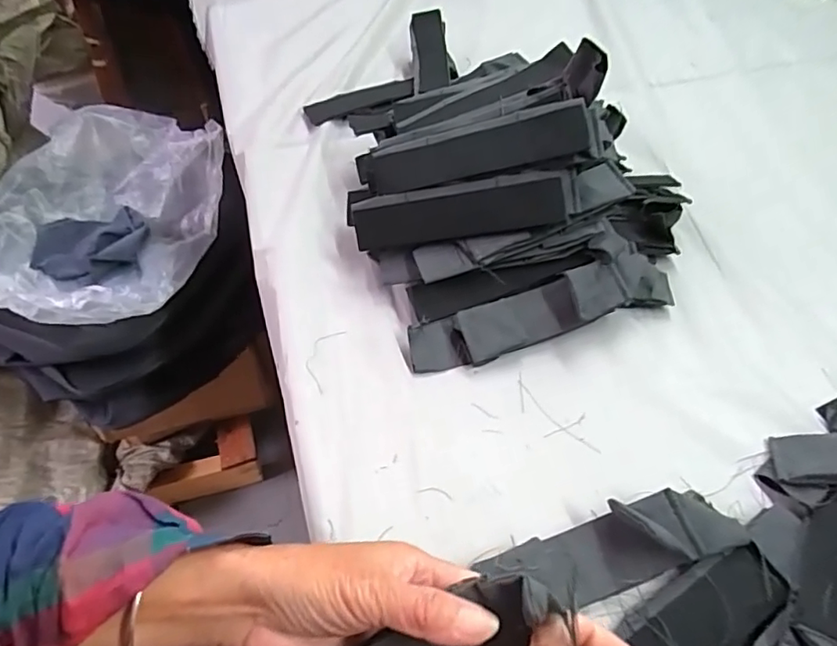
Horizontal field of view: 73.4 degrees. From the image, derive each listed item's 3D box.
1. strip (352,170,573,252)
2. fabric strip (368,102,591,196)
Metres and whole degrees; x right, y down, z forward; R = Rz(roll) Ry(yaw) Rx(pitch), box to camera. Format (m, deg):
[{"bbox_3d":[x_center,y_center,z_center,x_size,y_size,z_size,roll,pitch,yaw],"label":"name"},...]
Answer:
[{"bbox_3d":[0.036,-0.096,0.489,0.186,0.047,0.008,-6,13,11],"label":"strip"},{"bbox_3d":[0.048,-0.148,0.481,0.184,0.009,0.045,-8,82,16],"label":"fabric strip"}]

